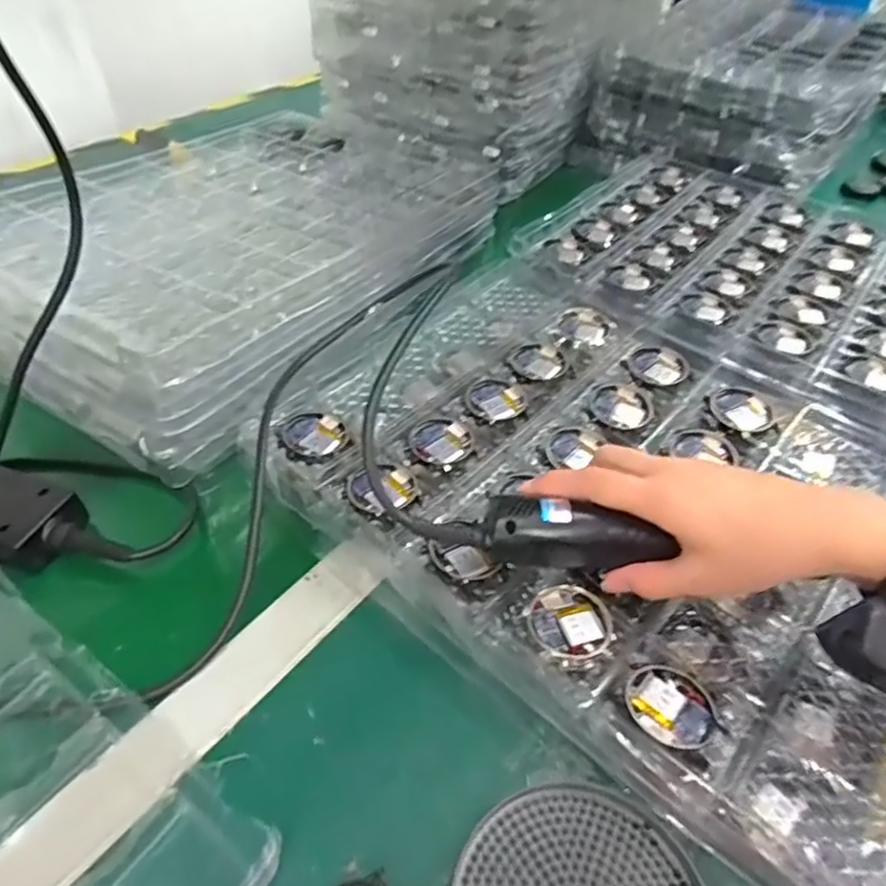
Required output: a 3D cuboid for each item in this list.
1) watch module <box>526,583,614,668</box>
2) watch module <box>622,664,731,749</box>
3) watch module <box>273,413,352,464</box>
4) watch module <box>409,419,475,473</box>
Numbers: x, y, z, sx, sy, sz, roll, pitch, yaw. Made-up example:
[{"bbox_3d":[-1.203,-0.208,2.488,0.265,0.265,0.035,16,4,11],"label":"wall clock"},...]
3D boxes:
[{"bbox_3d":[0.070,0.102,0.354,0.044,0.012,0.046,-16,49,-14],"label":"watch module"},{"bbox_3d":[0.115,0.134,0.323,0.042,0.012,0.042,-13,48,-12],"label":"watch module"},{"bbox_3d":[-0.091,-0.005,0.444,0.046,0.013,0.047,-29,53,-24],"label":"watch module"},{"bbox_3d":[-0.002,0.000,0.451,0.042,0.007,0.042,-32,55,-27],"label":"watch module"}]

